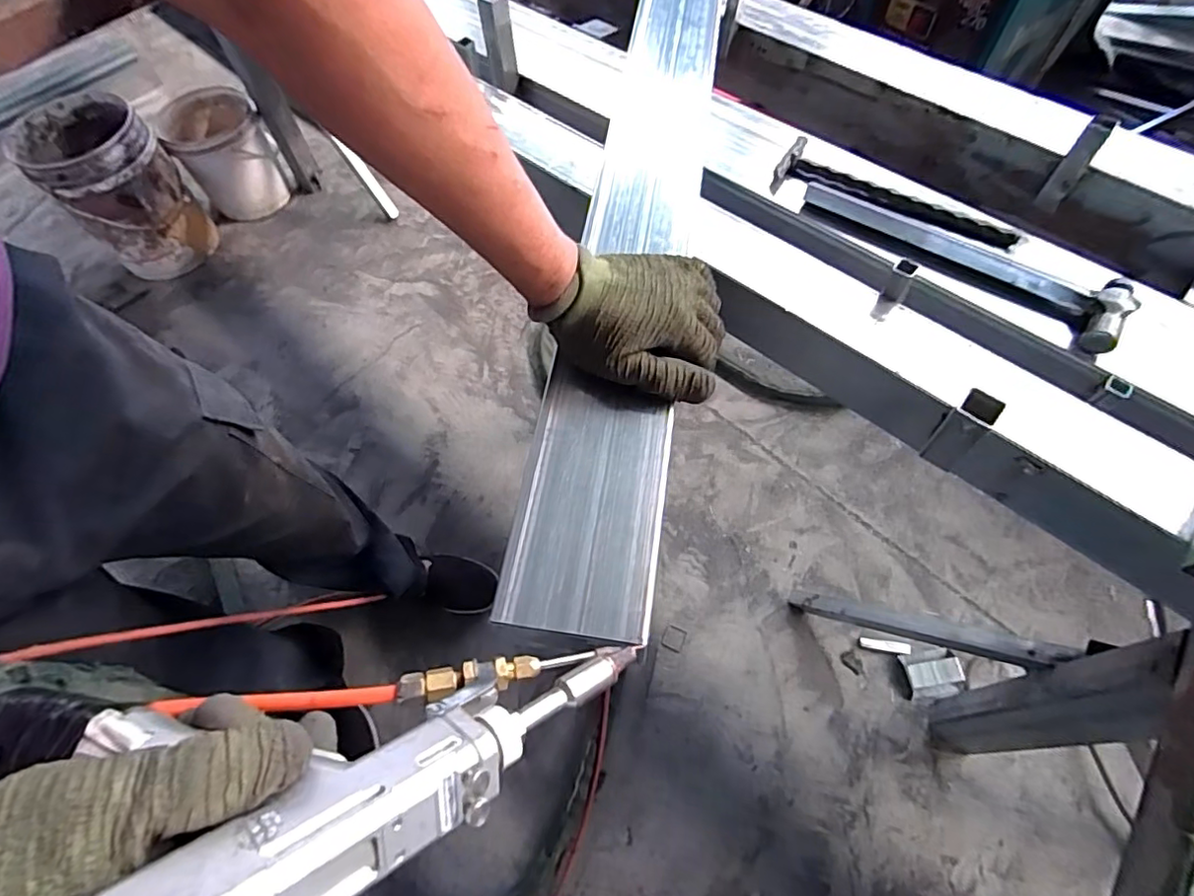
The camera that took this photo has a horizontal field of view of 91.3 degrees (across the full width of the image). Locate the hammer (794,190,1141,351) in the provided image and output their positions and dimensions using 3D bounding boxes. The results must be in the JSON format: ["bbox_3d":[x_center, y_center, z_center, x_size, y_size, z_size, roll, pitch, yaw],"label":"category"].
[{"bbox_3d":[0.381,-0.208,0.627,0.338,0.027,0.071,31,67,18],"label":"hammer"}]

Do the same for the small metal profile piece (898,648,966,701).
[{"bbox_3d":[0.621,0.417,1.076,0.102,0.020,0.083,-4,61,0],"label":"small metal profile piece"}]

